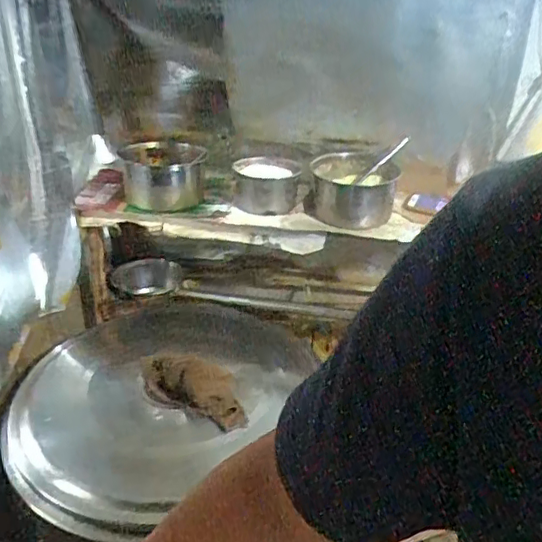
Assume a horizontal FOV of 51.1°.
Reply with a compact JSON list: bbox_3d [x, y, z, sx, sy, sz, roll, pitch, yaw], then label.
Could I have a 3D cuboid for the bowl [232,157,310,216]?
[{"bbox_3d":[-0.006,-0.180,1.140,0.144,0.077,0.149,-3,29,-7],"label":"bowl"}]

